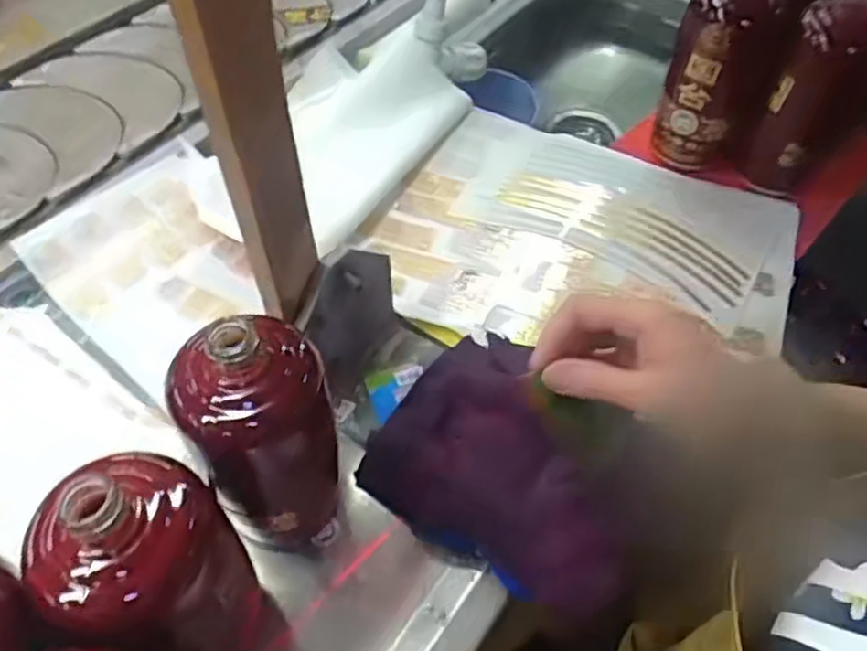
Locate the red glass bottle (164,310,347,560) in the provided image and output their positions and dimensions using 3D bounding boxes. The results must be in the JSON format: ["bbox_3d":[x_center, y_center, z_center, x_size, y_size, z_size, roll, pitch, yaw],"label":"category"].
[{"bbox_3d":[-0.095,0.071,0.399,0.082,0.187,0.076,-11,56,-12],"label":"red glass bottle"}]

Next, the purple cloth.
[{"bbox_3d":[0.054,0.092,0.471,0.183,0.060,0.157,30,58,16],"label":"purple cloth"}]

